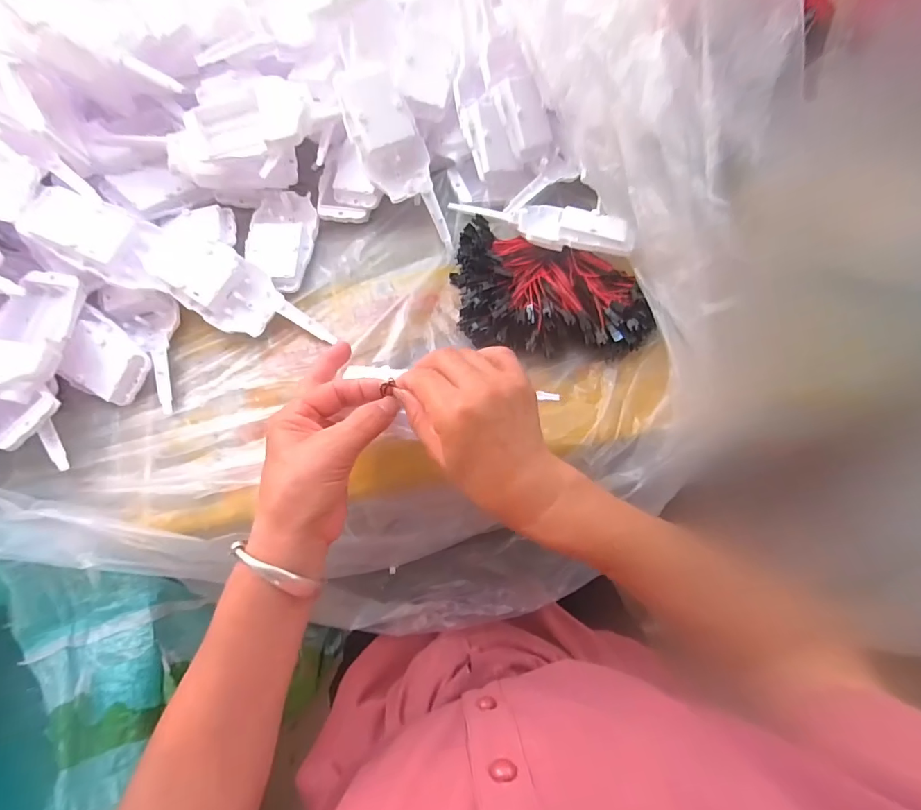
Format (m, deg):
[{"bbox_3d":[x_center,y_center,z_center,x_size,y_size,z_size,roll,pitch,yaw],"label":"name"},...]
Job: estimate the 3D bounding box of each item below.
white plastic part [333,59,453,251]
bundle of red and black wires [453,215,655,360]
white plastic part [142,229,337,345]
[{"bbox_3d":[-0.055,-0.223,0.420,0.060,0.026,0.155,-38,116,-12],"label":"white plastic part"},{"bbox_3d":[0.077,-0.097,0.403,0.171,0.038,0.106,11,71,4],"label":"bundle of red and black wires"},{"bbox_3d":[-0.193,-0.096,0.404,0.166,0.025,0.061,28,72,-10],"label":"white plastic part"}]

